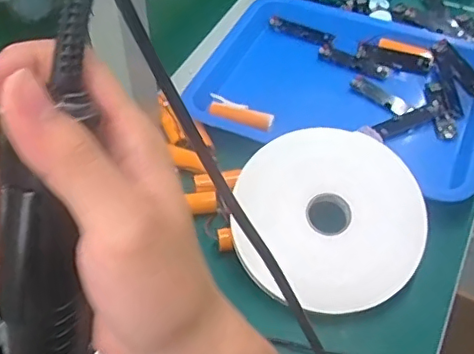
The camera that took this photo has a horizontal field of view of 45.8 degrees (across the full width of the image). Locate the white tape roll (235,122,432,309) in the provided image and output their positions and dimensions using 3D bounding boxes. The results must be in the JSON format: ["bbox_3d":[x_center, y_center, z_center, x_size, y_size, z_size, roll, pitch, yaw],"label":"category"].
[{"bbox_3d":[0.086,0.036,0.526,0.181,0.015,0.176,1,72,-3],"label":"white tape roll"}]

